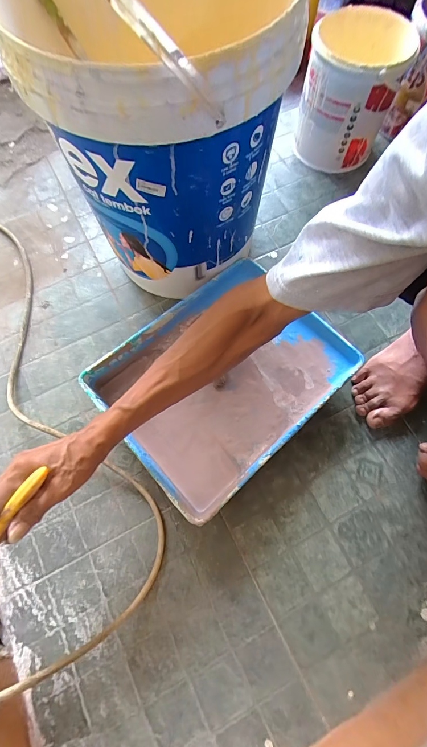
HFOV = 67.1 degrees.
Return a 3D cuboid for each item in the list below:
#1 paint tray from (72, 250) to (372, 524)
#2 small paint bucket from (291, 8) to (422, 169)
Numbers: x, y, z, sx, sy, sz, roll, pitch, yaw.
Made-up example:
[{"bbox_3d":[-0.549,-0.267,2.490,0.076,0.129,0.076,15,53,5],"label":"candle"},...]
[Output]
[{"bbox_3d":[0.019,0.003,0.521,0.351,0.085,0.270,-42,75,-13],"label":"paint tray"},{"bbox_3d":[0.284,-0.565,0.659,0.153,0.199,0.180,33,74,12],"label":"small paint bucket"}]

